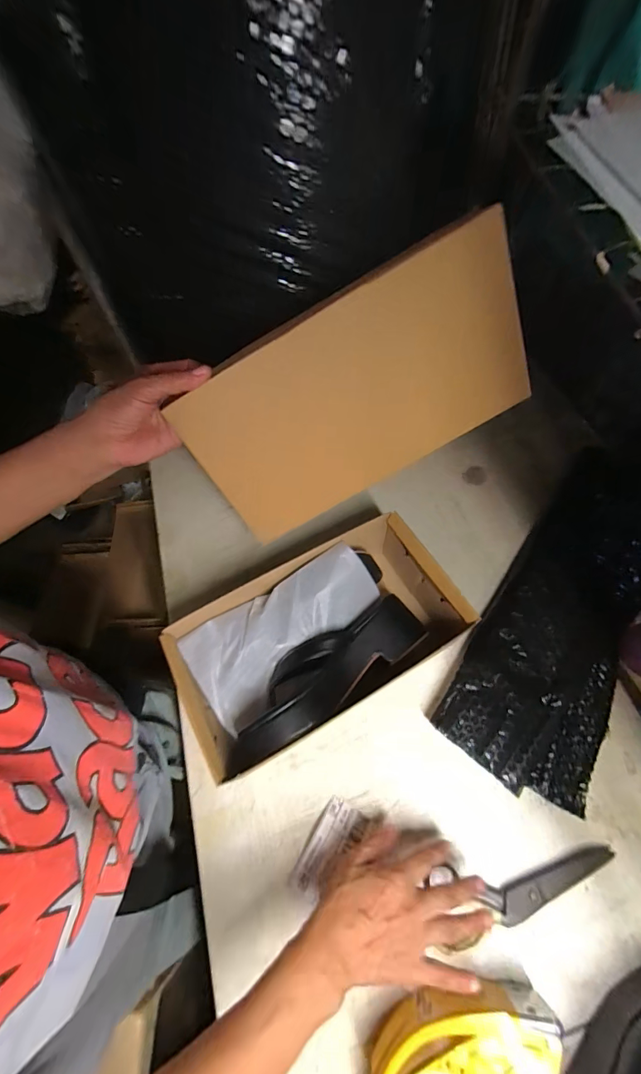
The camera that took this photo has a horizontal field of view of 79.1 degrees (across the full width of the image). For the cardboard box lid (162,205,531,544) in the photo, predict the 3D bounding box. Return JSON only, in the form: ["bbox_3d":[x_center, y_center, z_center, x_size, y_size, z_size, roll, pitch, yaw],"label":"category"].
[{"bbox_3d":[0.035,-0.127,0.366,0.309,0.169,0.024,-29,38,3],"label":"cardboard box lid"}]

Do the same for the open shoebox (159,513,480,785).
[{"bbox_3d":[0.000,0.125,0.477,0.321,0.109,0.178,-26,63,-10],"label":"open shoebox"}]

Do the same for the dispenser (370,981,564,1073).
[{"bbox_3d":[0.123,0.457,0.318,0.159,0.059,0.110,-12,62,-3],"label":"dispenser"}]

